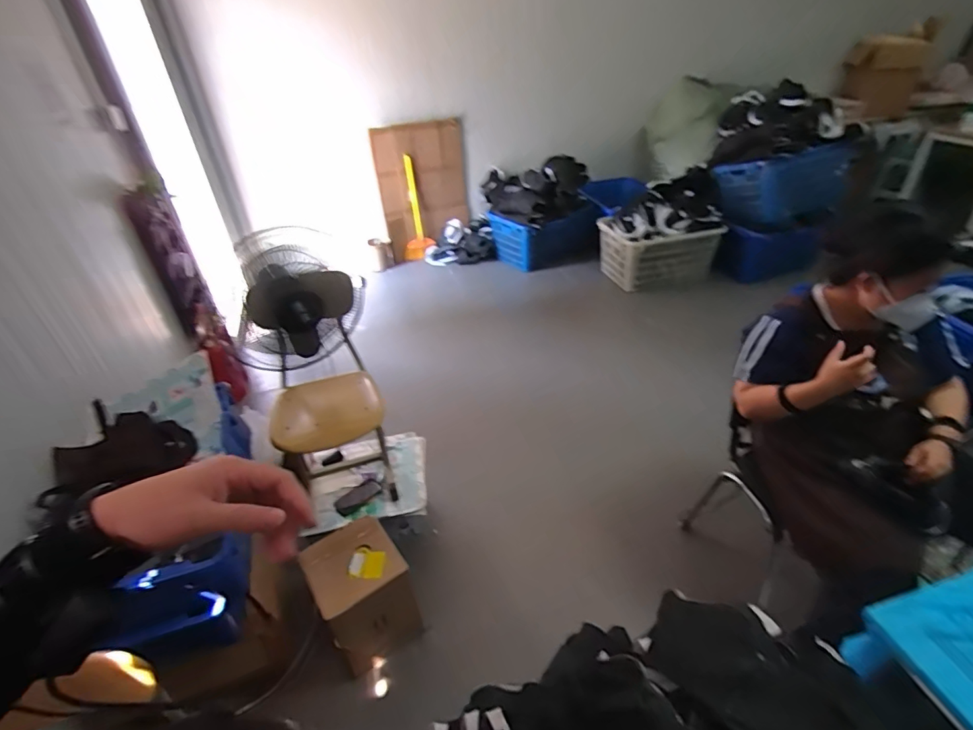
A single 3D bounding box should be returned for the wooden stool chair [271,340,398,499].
[{"bbox_3d":[-0.510,0.288,1.670,0.349,0.364,0.327,-17,38,-17],"label":"wooden stool chair"}]

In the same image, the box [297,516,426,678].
[{"bbox_3d":[-0.374,0.712,1.484,0.247,0.360,0.264,-25,41,-26],"label":"box"}]

